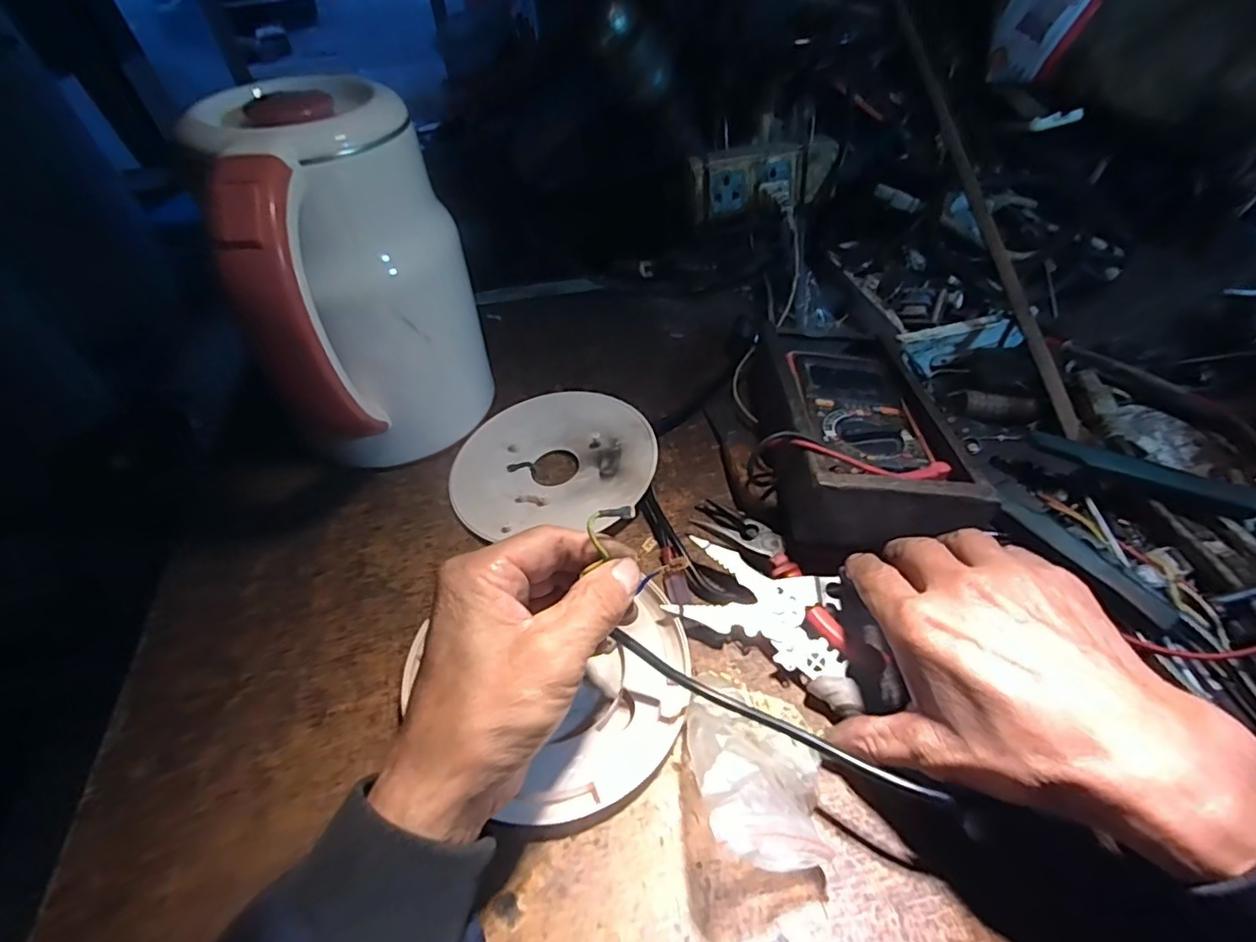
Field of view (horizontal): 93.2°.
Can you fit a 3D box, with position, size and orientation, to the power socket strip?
[{"bbox_3d":[0.116,-0.259,0.520,0.120,0.050,0.034,-16,48,-11],"label":"power socket strip"}]

